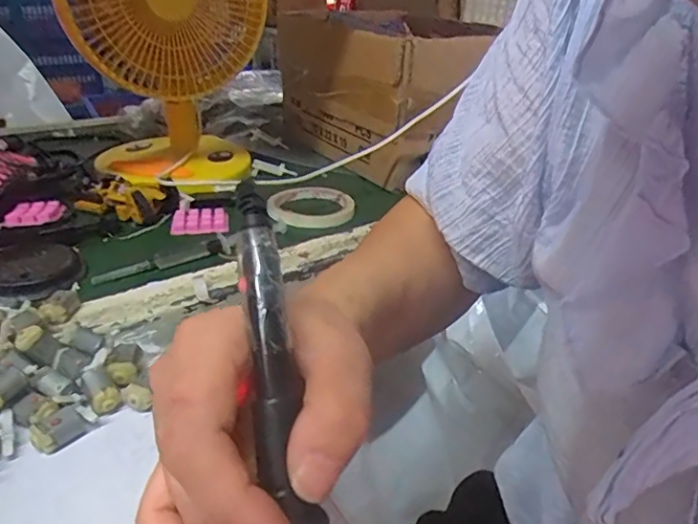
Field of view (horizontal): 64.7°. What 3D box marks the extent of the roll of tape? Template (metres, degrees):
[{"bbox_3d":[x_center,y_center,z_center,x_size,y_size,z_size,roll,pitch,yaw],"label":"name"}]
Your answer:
[{"bbox_3d":[-0.044,-0.063,0.638,0.098,0.015,0.101,2,29,-3],"label":"roll of tape"}]

